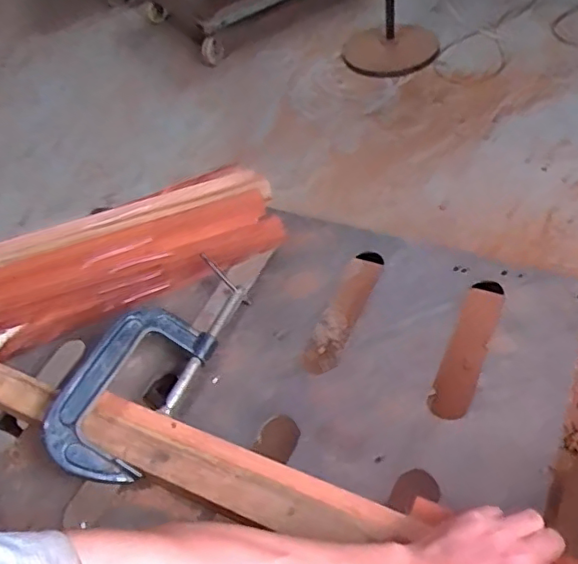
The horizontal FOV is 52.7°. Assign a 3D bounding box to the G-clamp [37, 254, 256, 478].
[{"bbox_3d":[-0.150,0.083,0.643,0.108,0.033,0.279,37,57,-4],"label":"G-clamp"}]

